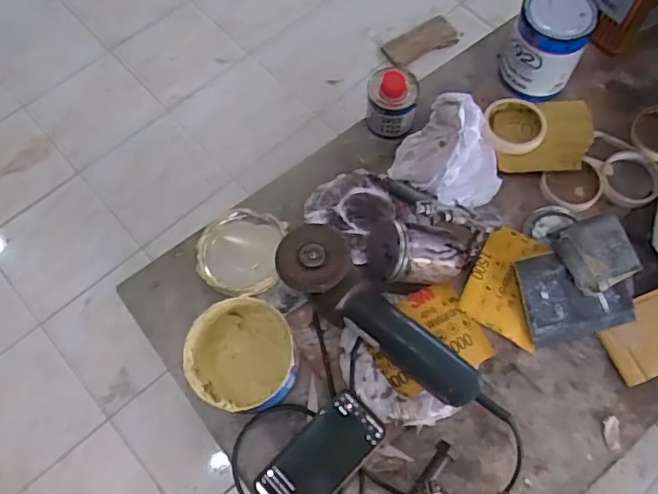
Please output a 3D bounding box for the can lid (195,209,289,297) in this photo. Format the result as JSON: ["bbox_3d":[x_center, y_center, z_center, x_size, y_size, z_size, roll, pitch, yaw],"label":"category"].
[{"bbox_3d":[-0.123,0.006,0.792,0.113,0.012,0.125,7,67,5],"label":"can lid"}]

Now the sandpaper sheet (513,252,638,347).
[{"bbox_3d":[0.322,0.060,0.748,0.142,0.012,0.110,-12,89,-8],"label":"sandpaper sheet"}]

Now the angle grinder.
[{"bbox_3d":[0.059,0.080,0.704,0.284,0.080,0.086,35,72,15],"label":"angle grinder"}]

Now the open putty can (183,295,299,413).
[{"bbox_3d":[-0.105,0.137,0.709,0.128,0.078,0.130,-1,66,1],"label":"open putty can"}]

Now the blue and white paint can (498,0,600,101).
[{"bbox_3d":[0.311,-0.295,0.829,0.101,0.119,0.105,-1,66,1],"label":"blue and white paint can"}]

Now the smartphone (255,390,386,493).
[{"bbox_3d":[-0.009,0.250,0.681,0.160,0.010,0.075,-42,72,-15],"label":"smartphone"}]

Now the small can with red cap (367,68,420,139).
[{"bbox_3d":[0.089,-0.207,0.838,0.076,0.084,0.066,4,67,3],"label":"small can with red cap"}]

